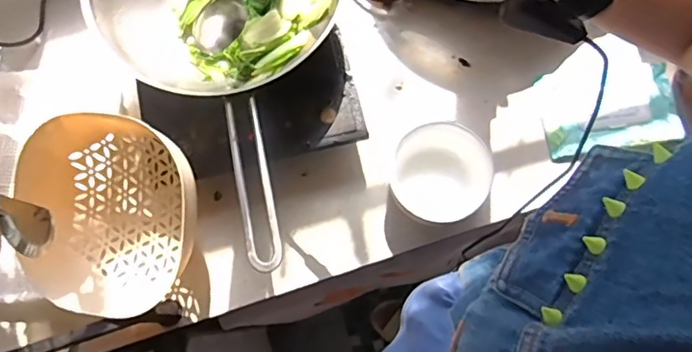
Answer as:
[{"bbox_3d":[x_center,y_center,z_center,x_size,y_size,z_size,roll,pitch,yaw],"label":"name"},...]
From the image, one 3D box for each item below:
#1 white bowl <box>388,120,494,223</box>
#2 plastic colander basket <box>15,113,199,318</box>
[{"bbox_3d":[0.124,-0.002,0.680,0.122,0.057,0.117,0,77,1],"label":"white bowl"},{"bbox_3d":[-0.290,0.049,0.618,0.210,0.105,0.206,0,77,1],"label":"plastic colander basket"}]

